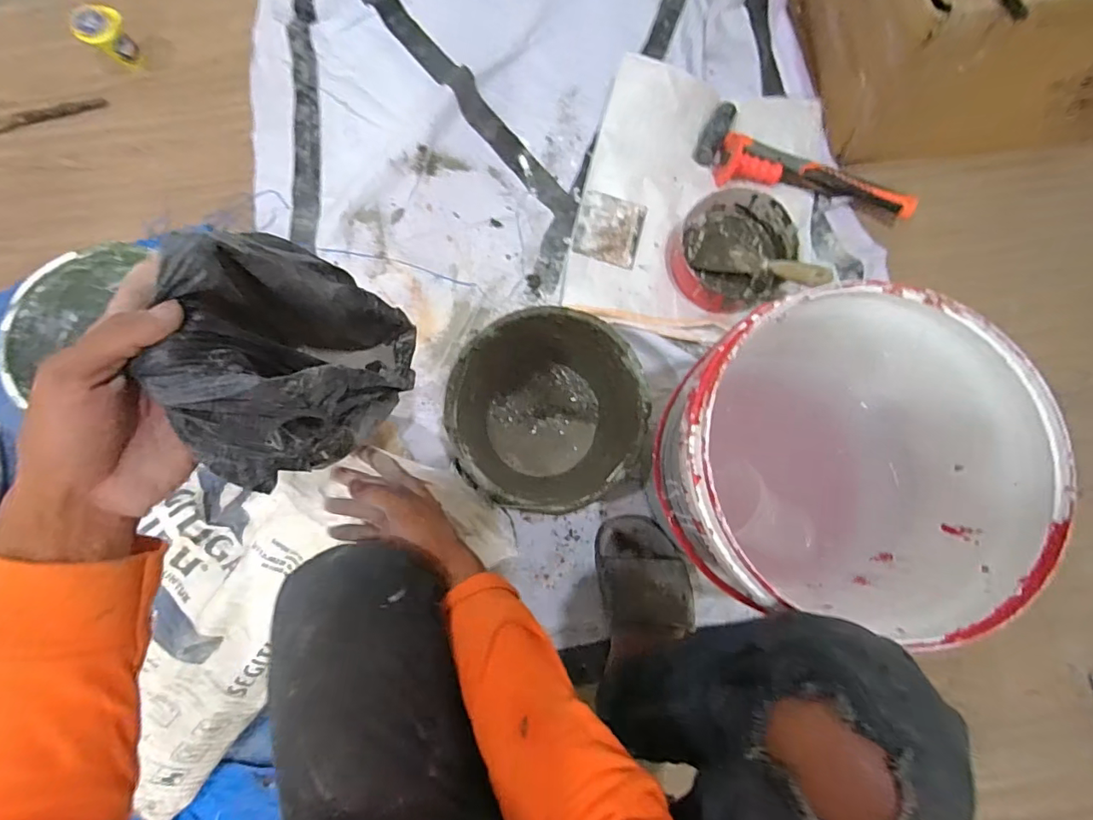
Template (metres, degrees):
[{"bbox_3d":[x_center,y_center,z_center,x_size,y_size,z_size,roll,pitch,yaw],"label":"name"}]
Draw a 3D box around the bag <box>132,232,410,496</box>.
[{"bbox_3d":[-0.187,-0.028,0.407,0.092,0.257,0.172,4,80,1],"label":"bag"}]

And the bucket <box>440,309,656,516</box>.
[{"bbox_3d":[0.006,0.010,0.709,0.240,0.185,0.257,14,80,3],"label":"bucket"}]

